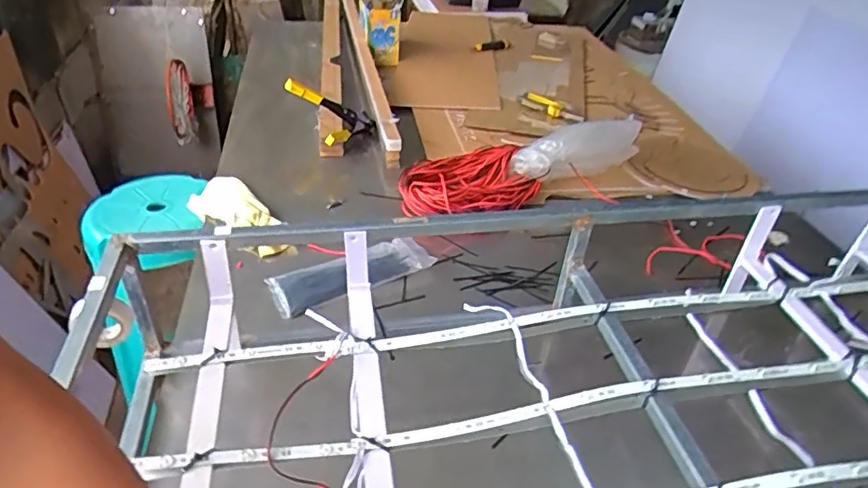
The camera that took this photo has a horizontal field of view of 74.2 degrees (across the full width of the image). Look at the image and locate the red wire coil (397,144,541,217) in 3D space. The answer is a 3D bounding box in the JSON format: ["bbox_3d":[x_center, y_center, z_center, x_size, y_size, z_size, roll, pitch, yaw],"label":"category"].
[{"bbox_3d":[0.068,-0.125,1.152,0.265,0.073,0.174,-7,38,-18],"label":"red wire coil"}]

